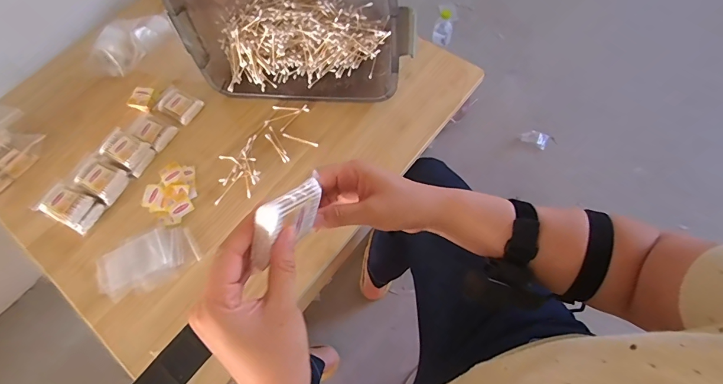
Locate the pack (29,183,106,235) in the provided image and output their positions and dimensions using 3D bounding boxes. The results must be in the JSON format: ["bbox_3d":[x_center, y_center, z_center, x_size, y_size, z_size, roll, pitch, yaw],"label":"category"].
[{"bbox_3d":[-0.502,0.025,0.671,0.097,0.028,0.059,23,67,15],"label":"pack"}]

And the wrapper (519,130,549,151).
[{"bbox_3d":[0.575,-0.178,1.298,0.084,0.022,0.051,26,68,16],"label":"wrapper"}]

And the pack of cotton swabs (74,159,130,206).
[{"bbox_3d":[-0.459,-0.022,0.692,0.078,0.023,0.057,25,67,16],"label":"pack of cotton swabs"}]

